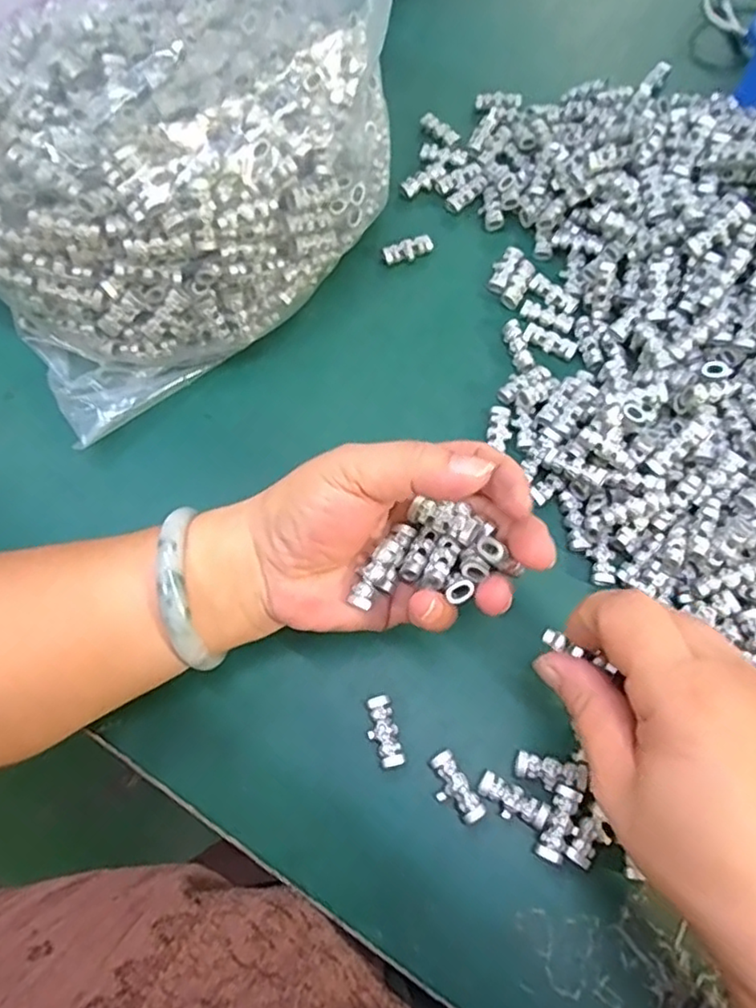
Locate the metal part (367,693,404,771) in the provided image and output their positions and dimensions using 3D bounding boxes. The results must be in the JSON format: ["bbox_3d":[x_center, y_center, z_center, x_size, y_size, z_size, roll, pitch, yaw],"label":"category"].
[{"bbox_3d":[0.002,0.101,0.282,0.013,0.007,0.030,-14,70,-4],"label":"metal part"}]

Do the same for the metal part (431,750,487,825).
[{"bbox_3d":[0.032,0.122,0.273,0.014,0.007,0.029,-30,72,-10],"label":"metal part"}]

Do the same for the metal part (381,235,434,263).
[{"bbox_3d":[0.018,-0.152,0.385,0.031,0.011,0.010,-15,70,-5],"label":"metal part"}]

